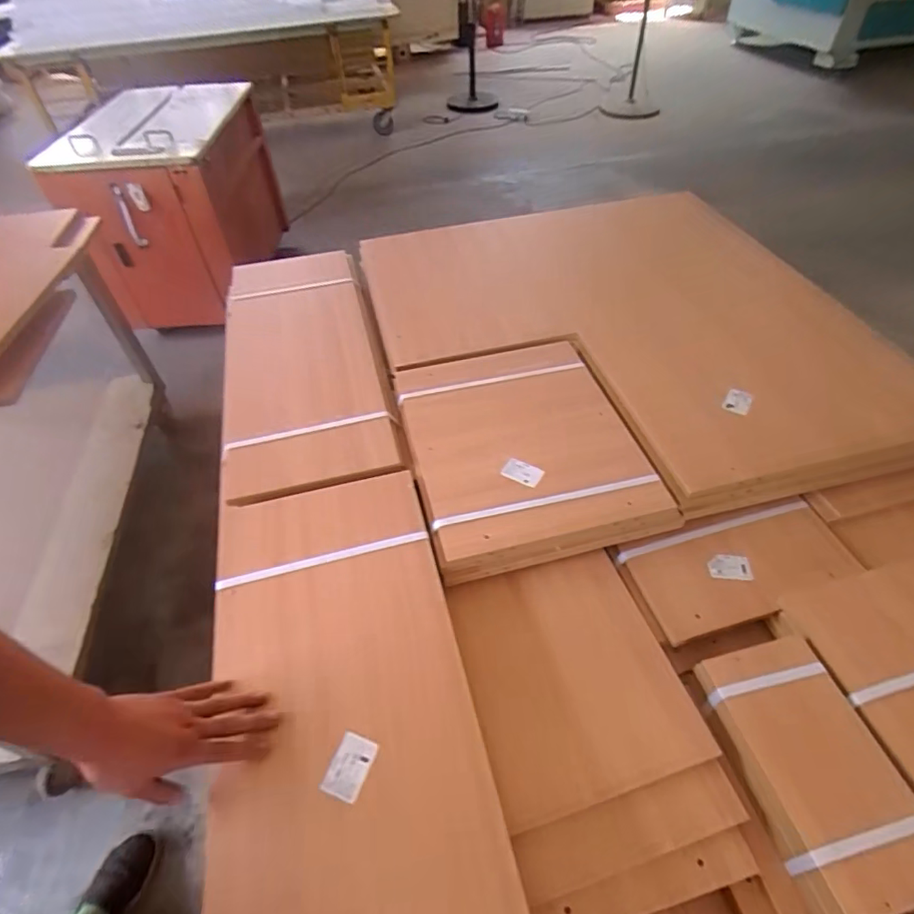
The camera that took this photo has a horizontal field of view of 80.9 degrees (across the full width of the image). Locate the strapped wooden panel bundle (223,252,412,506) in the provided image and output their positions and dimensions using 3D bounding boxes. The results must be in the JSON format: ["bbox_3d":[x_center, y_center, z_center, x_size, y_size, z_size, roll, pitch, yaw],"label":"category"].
[{"bbox_3d":[-0.309,-0.190,1.075,0.298,0.052,0.747,-12,49,-10],"label":"strapped wooden panel bundle"}]

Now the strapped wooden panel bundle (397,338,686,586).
[{"bbox_3d":[0.100,-0.032,0.898,0.356,0.057,0.439,-12,49,-9],"label":"strapped wooden panel bundle"}]

